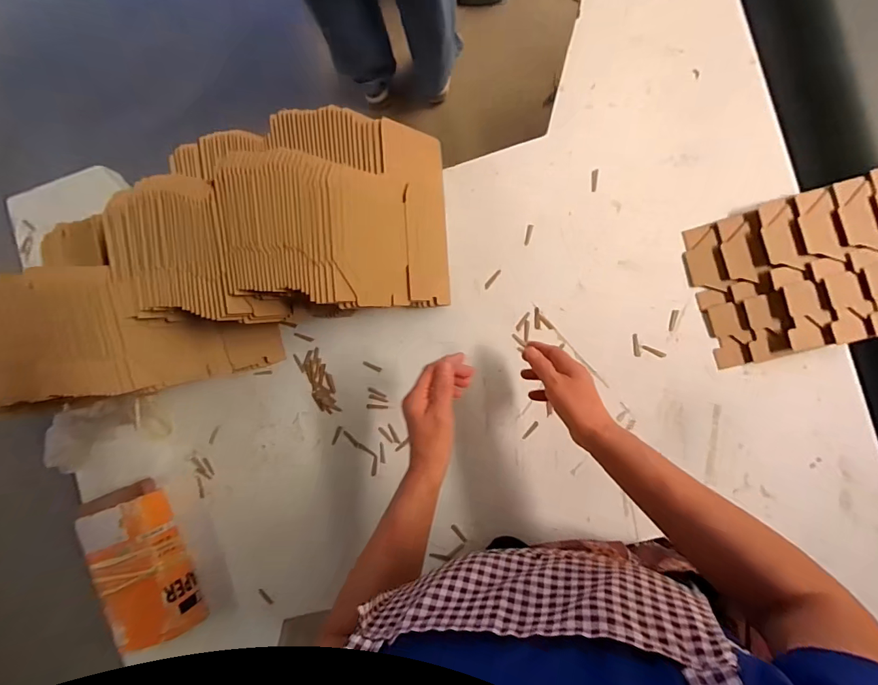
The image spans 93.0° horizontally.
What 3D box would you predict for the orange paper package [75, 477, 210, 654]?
[{"bbox_3d":[-0.467,0.349,0.650,0.120,0.067,0.238,-22,88,8],"label":"orange paper package"}]

